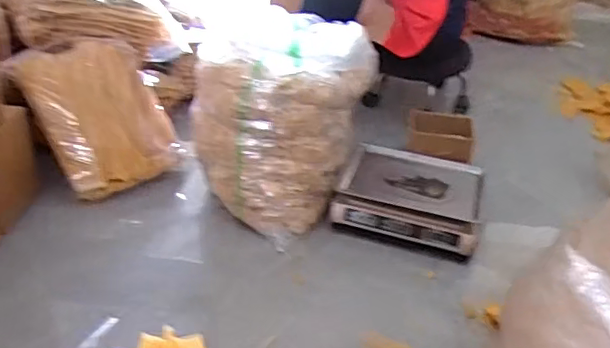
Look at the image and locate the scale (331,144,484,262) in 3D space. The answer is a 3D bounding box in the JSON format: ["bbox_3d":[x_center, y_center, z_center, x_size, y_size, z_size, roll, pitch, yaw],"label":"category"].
[{"bbox_3d":[0.249,0.050,1.377,0.315,0.097,0.254,13,34,12],"label":"scale"}]

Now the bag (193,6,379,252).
[{"bbox_3d":[-0.074,-0.120,1.321,0.388,0.401,0.291,11,34,10],"label":"bag"}]

